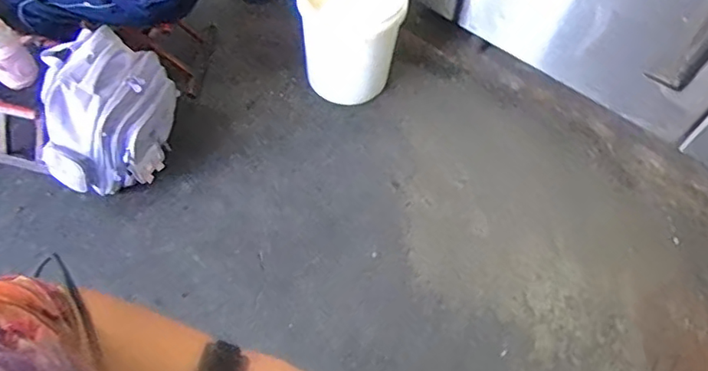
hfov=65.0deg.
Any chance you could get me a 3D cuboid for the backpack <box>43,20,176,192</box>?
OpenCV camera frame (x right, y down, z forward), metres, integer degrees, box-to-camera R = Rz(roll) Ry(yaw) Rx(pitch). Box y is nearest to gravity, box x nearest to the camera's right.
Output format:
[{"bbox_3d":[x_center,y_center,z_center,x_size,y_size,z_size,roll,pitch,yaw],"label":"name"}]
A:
[{"bbox_3d":[-0.610,-0.168,1.413,0.243,0.362,0.304,10,59,2],"label":"backpack"}]

